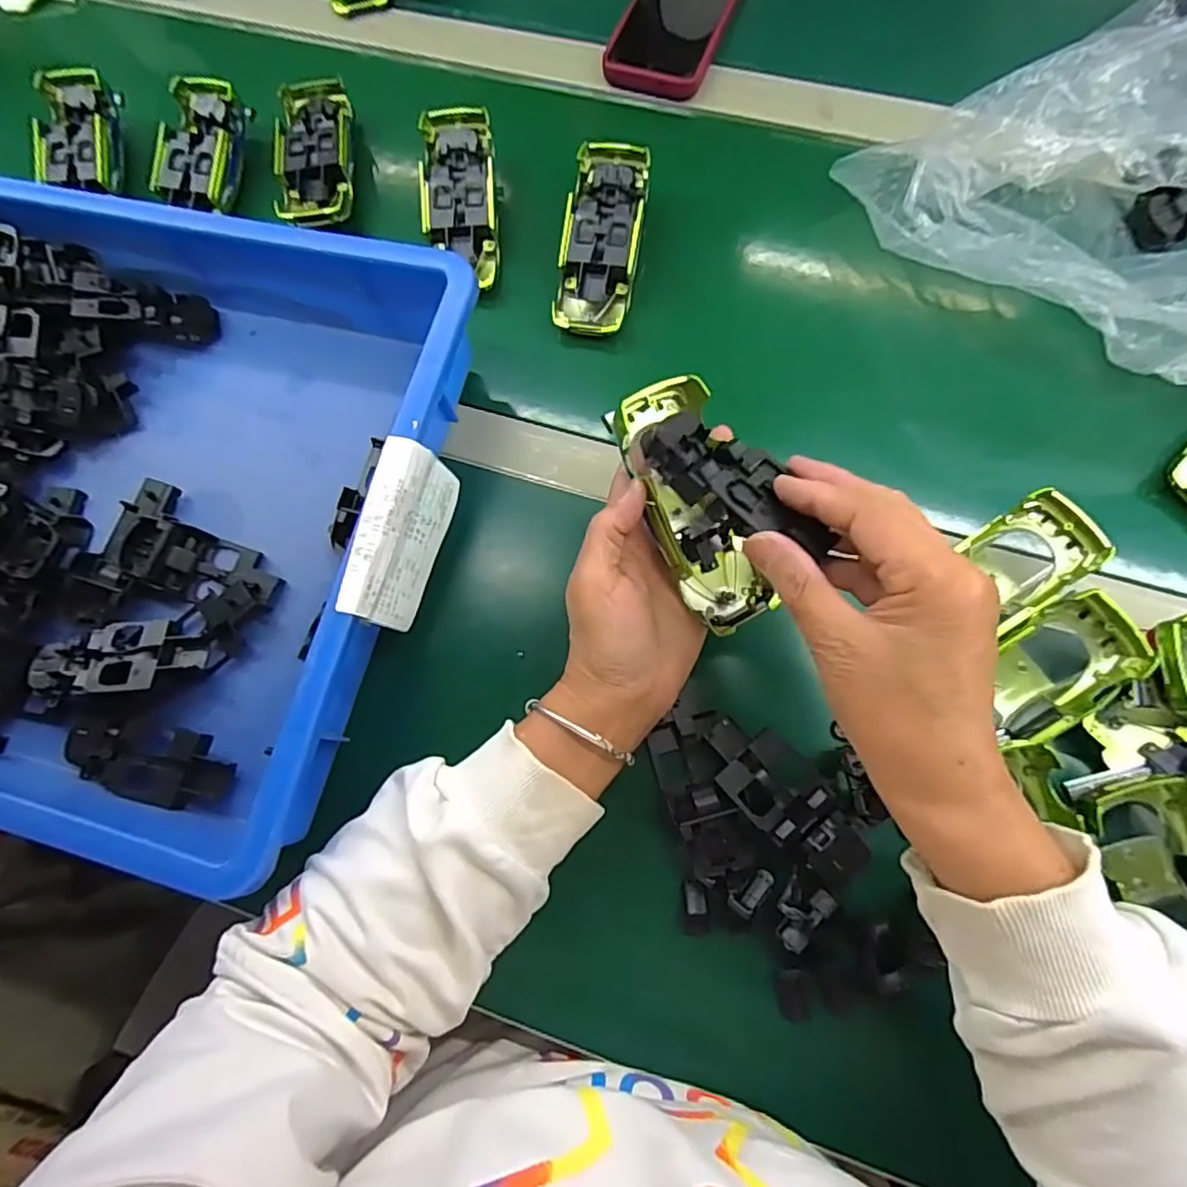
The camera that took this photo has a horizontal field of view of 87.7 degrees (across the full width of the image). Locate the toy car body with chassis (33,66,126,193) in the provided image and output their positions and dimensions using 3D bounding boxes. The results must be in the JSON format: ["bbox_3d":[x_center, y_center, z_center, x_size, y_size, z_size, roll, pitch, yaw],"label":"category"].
[{"bbox_3d":[-0.409,-0.365,0.492,0.060,0.036,0.089,2,87,1],"label":"toy car body with chassis"}]

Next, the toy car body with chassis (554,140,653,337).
[{"bbox_3d":[0.007,-0.252,0.444,0.055,0.028,0.133,9,90,5],"label":"toy car body with chassis"}]

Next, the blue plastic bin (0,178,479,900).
[{"bbox_3d":[-0.370,-0.075,0.384,0.554,0.081,0.360,12,78,4],"label":"blue plastic bin"}]

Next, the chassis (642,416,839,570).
[{"bbox_3d":[0.069,-0.050,0.290,0.099,0.022,0.044,38,78,11],"label":"chassis"}]

